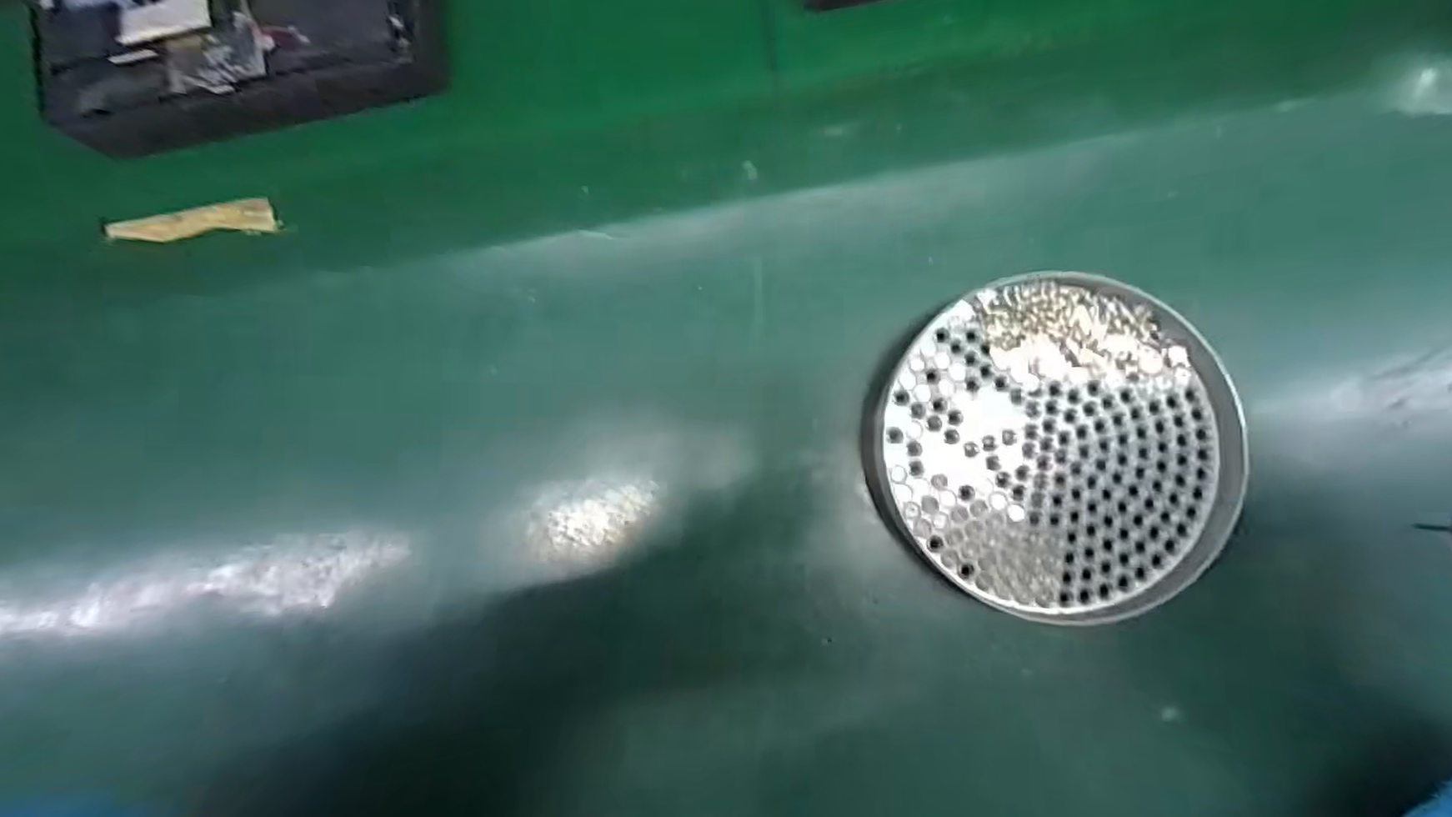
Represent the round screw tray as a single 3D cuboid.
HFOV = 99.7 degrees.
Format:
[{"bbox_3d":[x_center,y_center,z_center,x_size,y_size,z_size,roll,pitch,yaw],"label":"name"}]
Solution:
[{"bbox_3d":[0.112,0.012,0.214,0.111,0.030,0.113,0,85,2],"label":"round screw tray"}]

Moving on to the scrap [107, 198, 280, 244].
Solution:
[{"bbox_3d":[-0.214,-0.076,0.248,0.066,0.005,0.013,-4,84,1],"label":"scrap"}]

